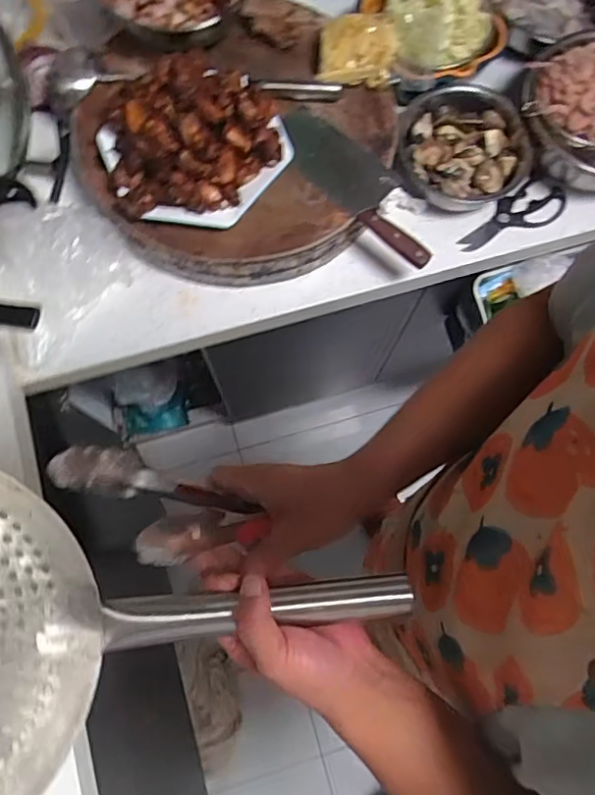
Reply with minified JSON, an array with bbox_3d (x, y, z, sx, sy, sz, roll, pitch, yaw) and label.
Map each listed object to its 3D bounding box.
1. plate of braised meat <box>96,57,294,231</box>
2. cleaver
[{"bbox_3d":[-0.141,-0.353,0.759,0.250,0.098,0.212,-8,76,-4],"label":"plate of braised meat"},{"bbox_3d":[0.089,-0.311,0.813,0.291,0.029,0.093,43,78,9],"label":"cleaver"}]

